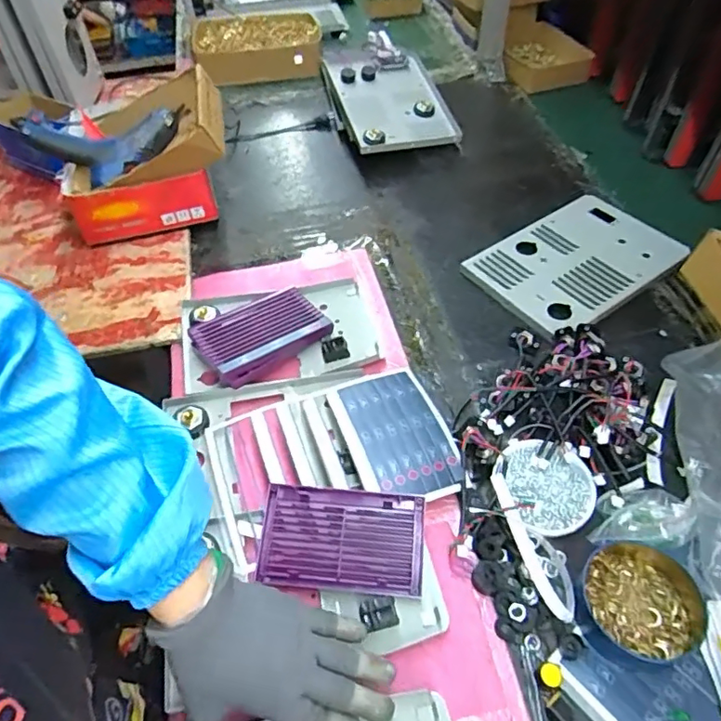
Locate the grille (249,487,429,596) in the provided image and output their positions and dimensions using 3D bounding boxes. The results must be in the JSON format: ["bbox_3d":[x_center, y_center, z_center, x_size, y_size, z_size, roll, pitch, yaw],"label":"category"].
[{"bbox_3d":[-0.018,0.164,0.497,0.148,0.005,0.086,3,63,6],"label":"grille"}]

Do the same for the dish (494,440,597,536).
[{"bbox_3d":[0.181,0.124,0.540,0.087,0.020,0.097,-33,56,-21],"label":"dish"}]

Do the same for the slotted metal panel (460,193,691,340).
[{"bbox_3d":[0.299,-0.143,0.753,0.282,0.013,0.183,-31,54,-21],"label":"slotted metal panel"}]

